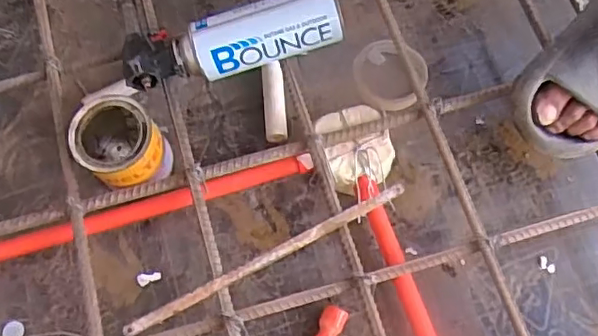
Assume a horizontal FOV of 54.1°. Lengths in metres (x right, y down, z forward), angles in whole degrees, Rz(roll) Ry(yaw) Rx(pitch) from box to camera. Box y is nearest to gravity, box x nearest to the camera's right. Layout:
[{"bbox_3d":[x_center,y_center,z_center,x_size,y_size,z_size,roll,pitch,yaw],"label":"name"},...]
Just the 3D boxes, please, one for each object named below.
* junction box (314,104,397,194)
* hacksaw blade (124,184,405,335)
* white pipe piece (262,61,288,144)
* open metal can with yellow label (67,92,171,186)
[{"bbox_3d":[0.062,-0.017,0.676,0.086,0.058,0.092,-18,69,-6],"label":"junction box"},{"bbox_3d":[-0.030,0.088,0.591,0.305,0.011,0.015,-26,71,-9],"label":"hacksaw blade"},{"bbox_3d":[-0.029,-0.078,0.719,0.026,0.028,0.103,-3,69,-1],"label":"white pipe piece"},{"bbox_3d":[-0.194,-0.022,0.648,0.096,0.105,0.083,42,75,15],"label":"open metal can with yellow label"}]

